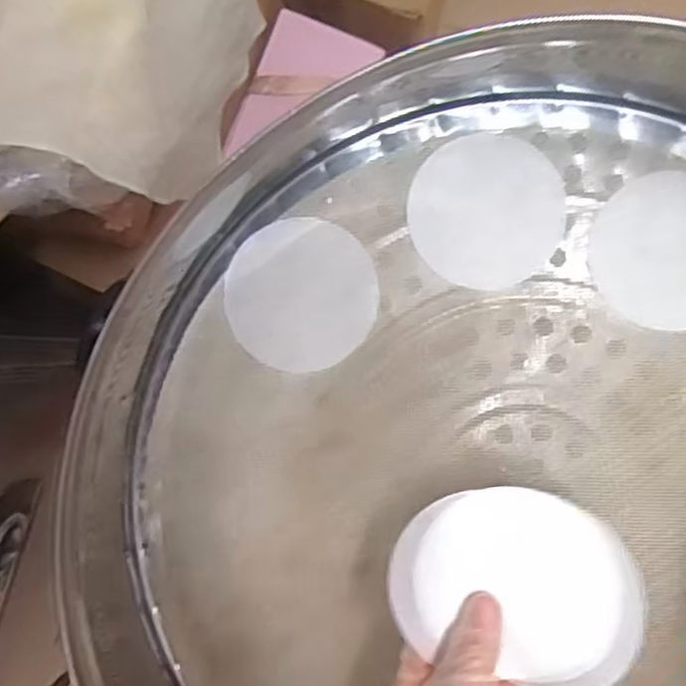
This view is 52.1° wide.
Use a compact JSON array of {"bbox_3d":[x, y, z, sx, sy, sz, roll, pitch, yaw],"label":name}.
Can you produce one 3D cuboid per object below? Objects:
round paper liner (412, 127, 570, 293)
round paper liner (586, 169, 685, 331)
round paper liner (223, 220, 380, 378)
[{"bbox_3d":[0.091,-0.083,0.444,0.094,0.004,0.094,-6,89,4],"label":"round paper liner"},{"bbox_3d":[0.203,-0.057,0.434,0.094,0.006,0.094,0,90,4],"label":"round paper liner"},{"bbox_3d":[-0.026,-0.031,0.444,0.092,0.006,0.093,0,90,1],"label":"round paper liner"}]

